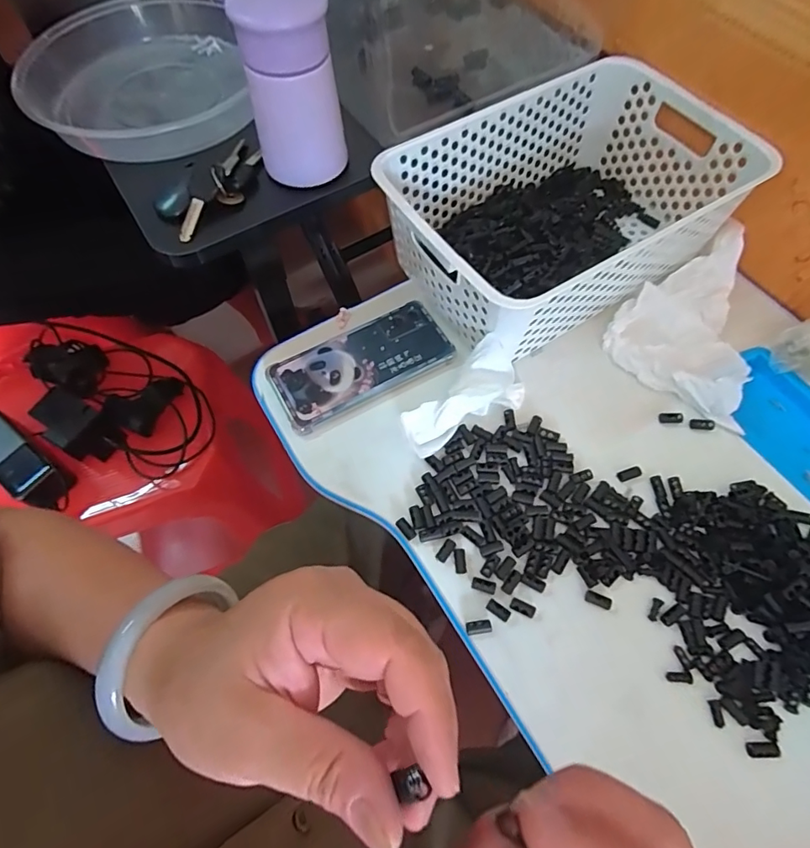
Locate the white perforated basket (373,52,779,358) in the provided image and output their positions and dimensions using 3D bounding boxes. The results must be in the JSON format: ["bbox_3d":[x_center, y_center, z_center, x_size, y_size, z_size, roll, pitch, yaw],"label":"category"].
[{"bbox_3d":[0.146,-0.204,0.468,0.309,0.101,0.197,-31,68,-14],"label":"white perforated basket"}]

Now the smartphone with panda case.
[{"bbox_3d":[-0.039,-0.055,0.458,0.161,0.013,0.075,-27,67,-12],"label":"smartphone with panda case"}]

